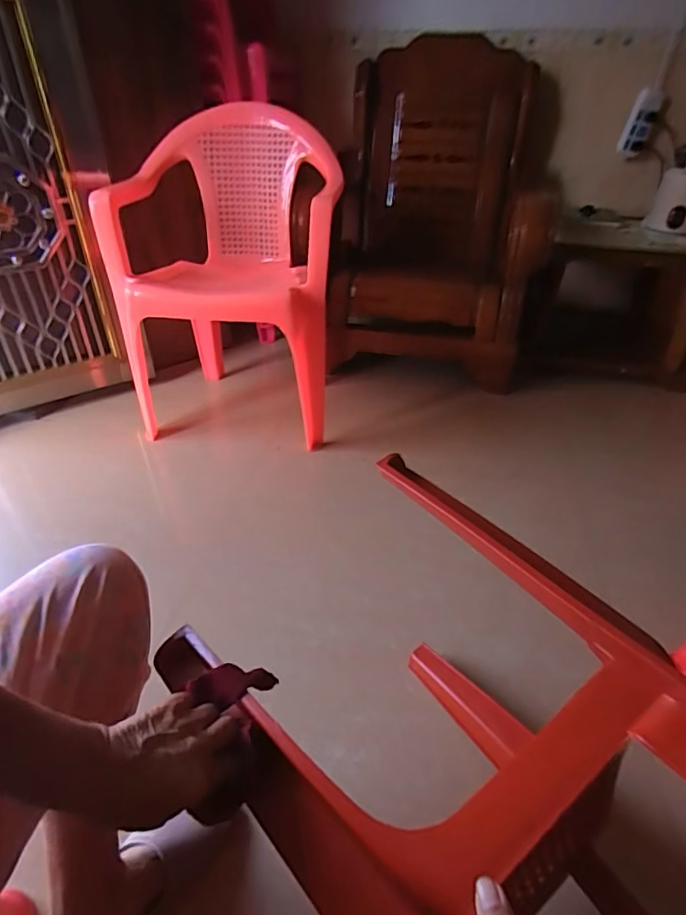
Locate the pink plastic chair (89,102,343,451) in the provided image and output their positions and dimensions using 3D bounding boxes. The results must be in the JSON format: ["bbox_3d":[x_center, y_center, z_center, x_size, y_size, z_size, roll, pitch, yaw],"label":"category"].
[{"bbox_3d":[-0.283,-0.497,1.304,0.504,0.657,0.552,1,37,1],"label":"pink plastic chair"}]

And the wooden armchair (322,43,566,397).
[{"bbox_3d":[0.281,-0.748,1.510,0.619,0.797,0.598,7,37,9],"label":"wooden armchair"}]

